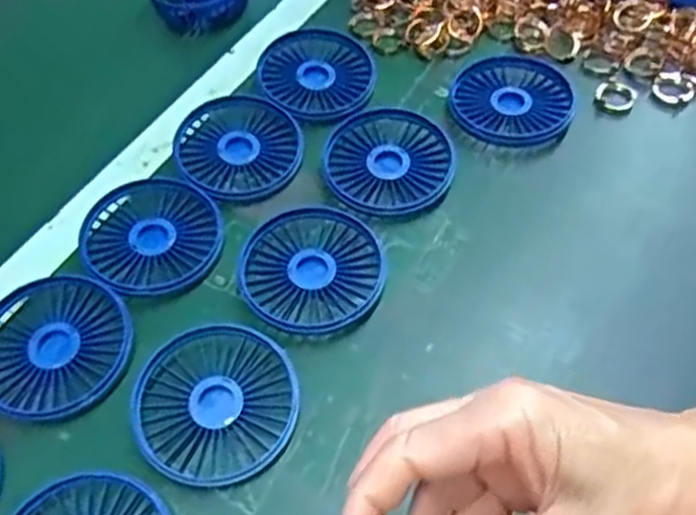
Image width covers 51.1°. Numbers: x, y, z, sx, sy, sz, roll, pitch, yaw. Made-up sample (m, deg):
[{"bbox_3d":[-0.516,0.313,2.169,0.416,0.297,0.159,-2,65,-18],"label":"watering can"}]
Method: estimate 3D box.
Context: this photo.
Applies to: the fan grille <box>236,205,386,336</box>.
[{"bbox_3d":[-0.023,0.007,0.446,0.086,0.011,0.087,0,57,0],"label":"fan grille"}]

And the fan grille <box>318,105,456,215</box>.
[{"bbox_3d":[0.027,-0.064,0.493,0.086,0.011,0.087,0,57,0],"label":"fan grille"}]

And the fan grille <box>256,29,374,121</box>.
[{"bbox_3d":[-0.024,-0.139,0.546,0.085,0.012,0.086,0,57,0],"label":"fan grille"}]

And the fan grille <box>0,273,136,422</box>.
[{"bbox_3d":[-0.170,0.050,0.419,0.086,0.007,0.084,0,57,0],"label":"fan grille"}]

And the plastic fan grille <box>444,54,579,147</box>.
[{"bbox_3d":[0.118,-0.114,0.524,0.090,0.009,0.082,0,57,0],"label":"plastic fan grille"}]

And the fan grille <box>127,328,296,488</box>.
[{"bbox_3d":[-0.072,0.079,0.397,0.086,0.013,0.084,0,57,0],"label":"fan grille"}]

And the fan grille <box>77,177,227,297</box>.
[{"bbox_3d":[-0.125,-0.014,0.464,0.084,0.012,0.086,0,57,0],"label":"fan grille"}]

